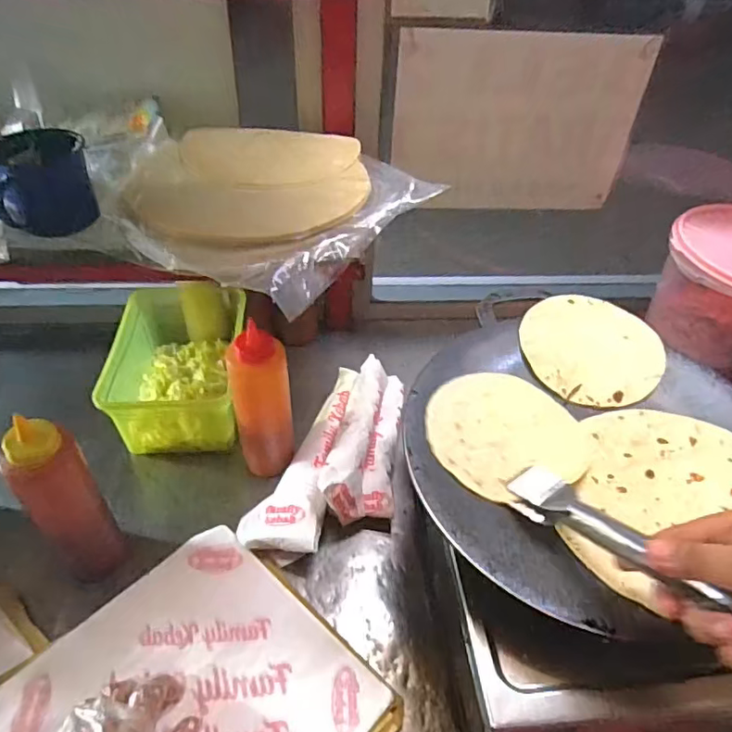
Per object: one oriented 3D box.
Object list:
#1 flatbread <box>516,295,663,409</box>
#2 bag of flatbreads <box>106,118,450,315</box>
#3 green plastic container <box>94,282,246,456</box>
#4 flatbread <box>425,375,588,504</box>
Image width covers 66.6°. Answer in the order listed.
[{"bbox_3d":[0.236,-0.021,0.588,0.135,0.009,0.139,-4,58,2],"label":"flatbread"},{"bbox_3d":[-0.109,-0.158,0.514,0.276,0.041,0.261,34,49,26],"label":"bag of flatbreads"},{"bbox_3d":[-0.232,-0.006,0.719,0.147,0.093,0.219,2,45,-5],"label":"green plastic container"},{"bbox_3d":[0.127,0.059,0.513,0.143,0.013,0.131,4,42,-4],"label":"flatbread"}]

